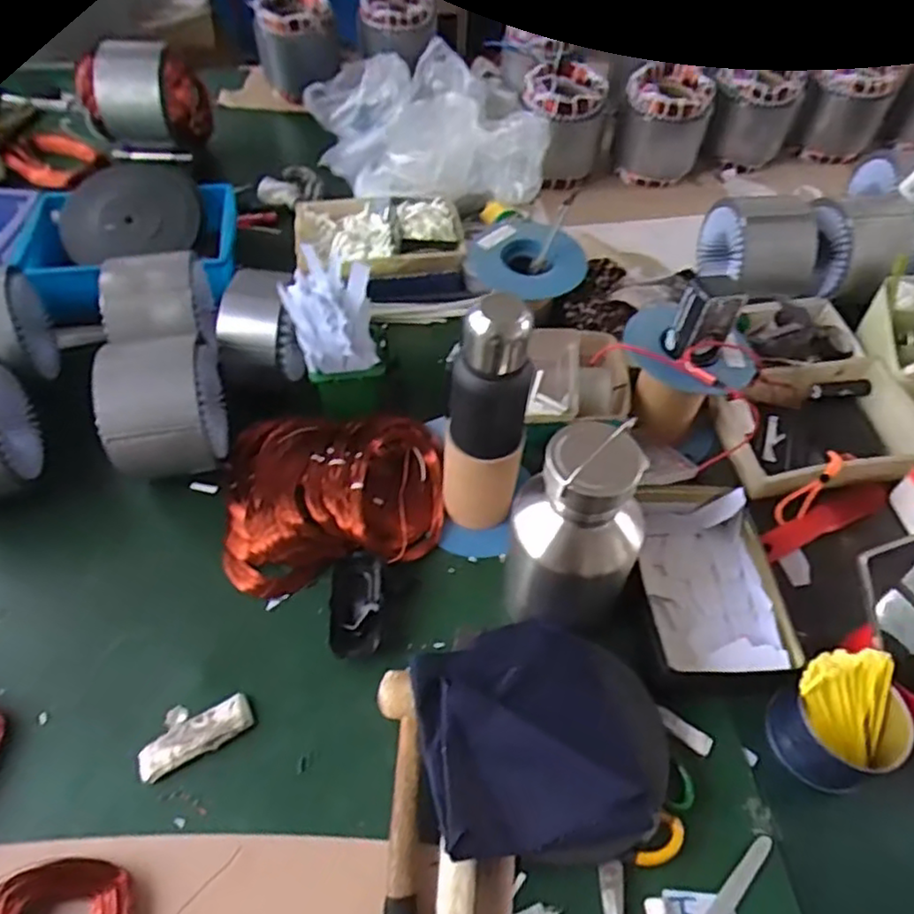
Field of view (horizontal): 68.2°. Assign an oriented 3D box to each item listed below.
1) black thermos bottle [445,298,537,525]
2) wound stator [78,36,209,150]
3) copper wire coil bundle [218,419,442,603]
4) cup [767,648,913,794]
[{"bbox_3d":[0.030,-0.033,0.677,0.087,0.278,0.068,5,53,1],"label":"black thermos bottle"},{"bbox_3d":[-0.525,-0.608,1.139,0.179,0.154,0.164,-2,56,-4],"label":"wound stator"},{"bbox_3d":[-0.142,0.049,0.791,0.252,0.074,0.210,-4,54,-5],"label":"copper wire coil bundle"},{"bbox_3d":[0.348,0.239,0.615,0.102,0.078,0.101,1,53,-1],"label":"cup"}]

